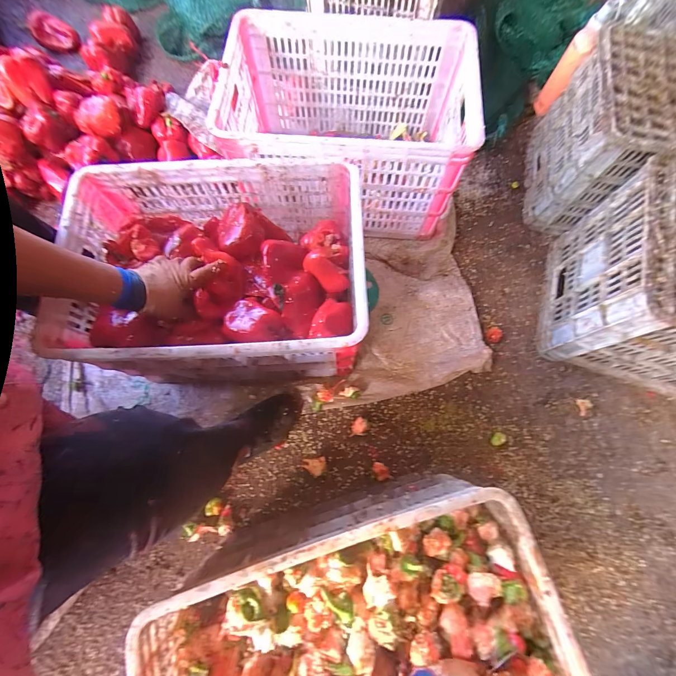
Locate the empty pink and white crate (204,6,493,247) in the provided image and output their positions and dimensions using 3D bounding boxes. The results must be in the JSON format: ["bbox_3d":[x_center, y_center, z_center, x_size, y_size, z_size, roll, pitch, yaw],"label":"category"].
[{"bbox_3d":[0.030,-0.481,0.765,0.513,0.300,0.372,3,74,1],"label":"empty pink and white crate"}]

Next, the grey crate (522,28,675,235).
[{"bbox_3d":[0.805,-0.457,0.775,0.534,0.270,0.394,13,74,4],"label":"grey crate"}]

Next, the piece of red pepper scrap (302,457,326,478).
[{"bbox_3d":[-0.051,0.278,0.678,0.051,0.035,0.038,-5,74,-1],"label":"piece of red pepper scrap"}]

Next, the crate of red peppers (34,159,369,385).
[{"bbox_3d":[-0.217,-0.104,0.653,0.486,0.292,0.356,-4,74,-1],"label":"crate of red peppers"}]

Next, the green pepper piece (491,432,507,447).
[{"bbox_3d":[0.358,0.226,0.705,0.038,0.007,0.028,-40,77,-11],"label":"green pepper piece"}]

